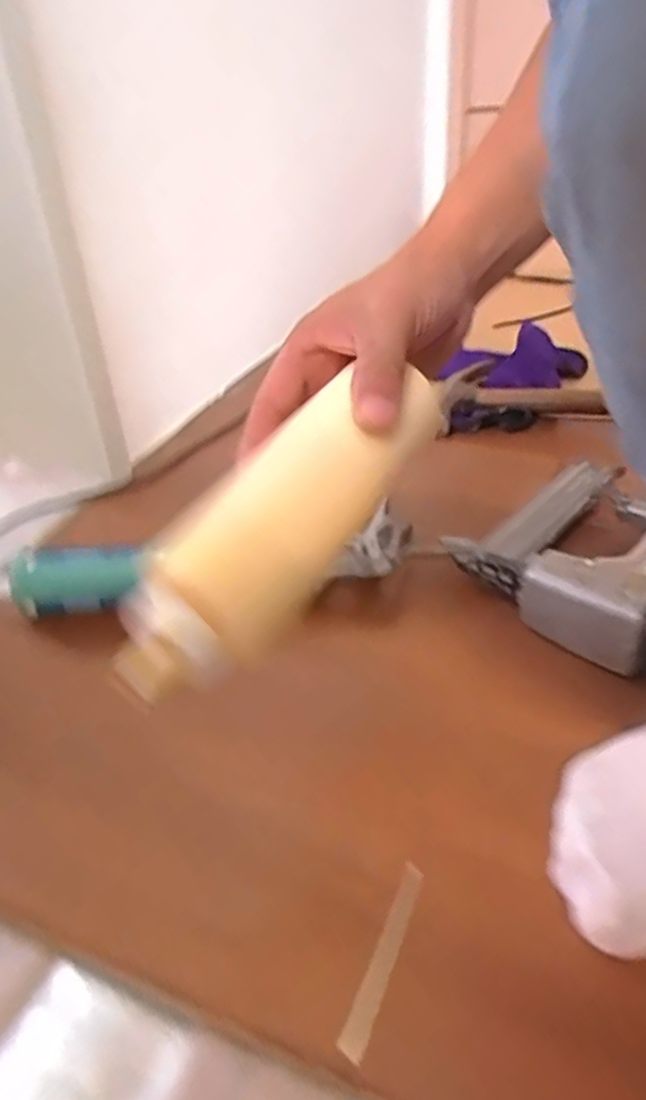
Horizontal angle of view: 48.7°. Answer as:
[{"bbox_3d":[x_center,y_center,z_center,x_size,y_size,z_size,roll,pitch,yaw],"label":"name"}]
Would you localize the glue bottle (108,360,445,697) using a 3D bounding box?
[{"bbox_3d":[-0.020,-0.015,0.332,0.053,0.045,0.194,23,58,34],"label":"glue bottle"}]

